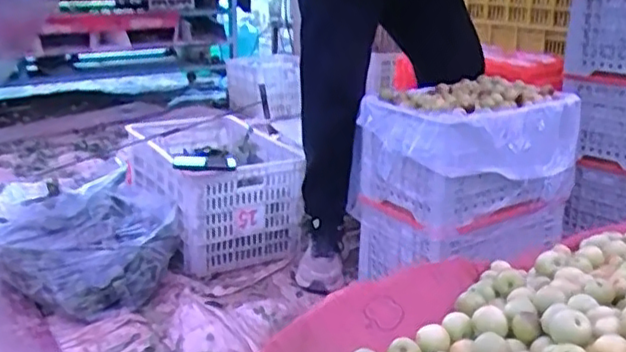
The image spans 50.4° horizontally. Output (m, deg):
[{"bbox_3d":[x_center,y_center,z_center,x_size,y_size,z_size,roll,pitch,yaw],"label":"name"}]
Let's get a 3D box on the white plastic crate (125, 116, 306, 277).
[{"bbox_3d":[-0.259,0.044,1.812,0.400,0.292,0.481,-14,23,-34],"label":"white plastic crate"}]

